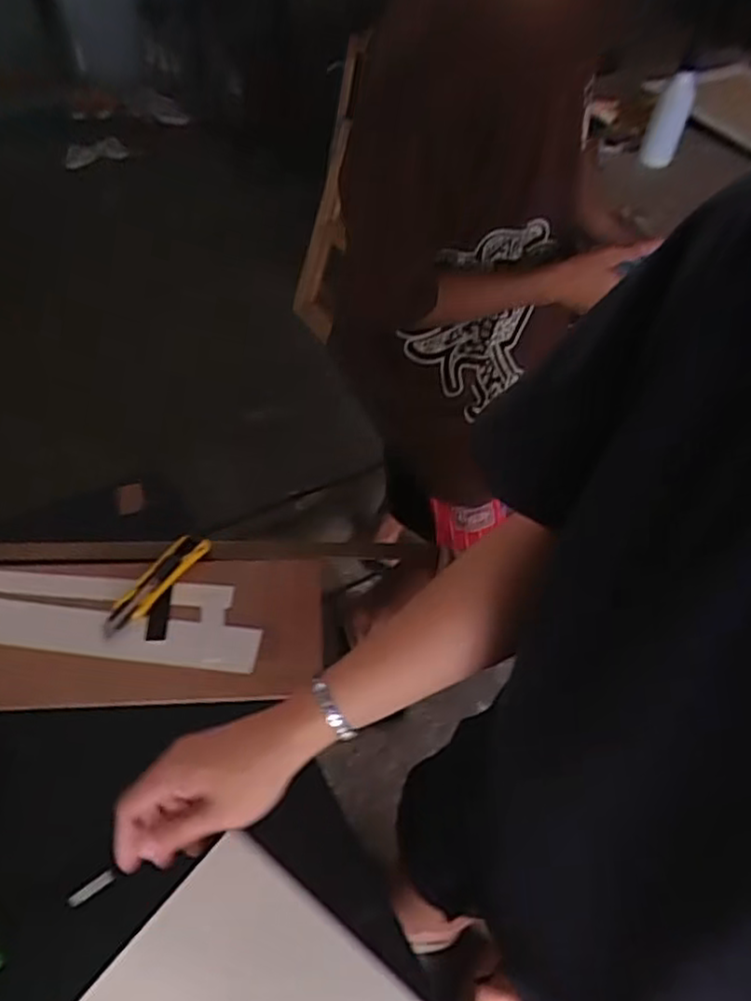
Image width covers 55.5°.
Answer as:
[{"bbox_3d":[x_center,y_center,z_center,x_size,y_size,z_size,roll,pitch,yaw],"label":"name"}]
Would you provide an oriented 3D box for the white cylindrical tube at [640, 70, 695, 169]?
[{"bbox_3d":[0.620,-0.805,1.515,0.076,0.188,0.073,24,30,17],"label":"white cylindrical tube"}]

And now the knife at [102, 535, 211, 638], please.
[{"bbox_3d":[-0.257,0.097,0.832,0.036,0.020,0.151,27,54,19],"label":"knife"}]

